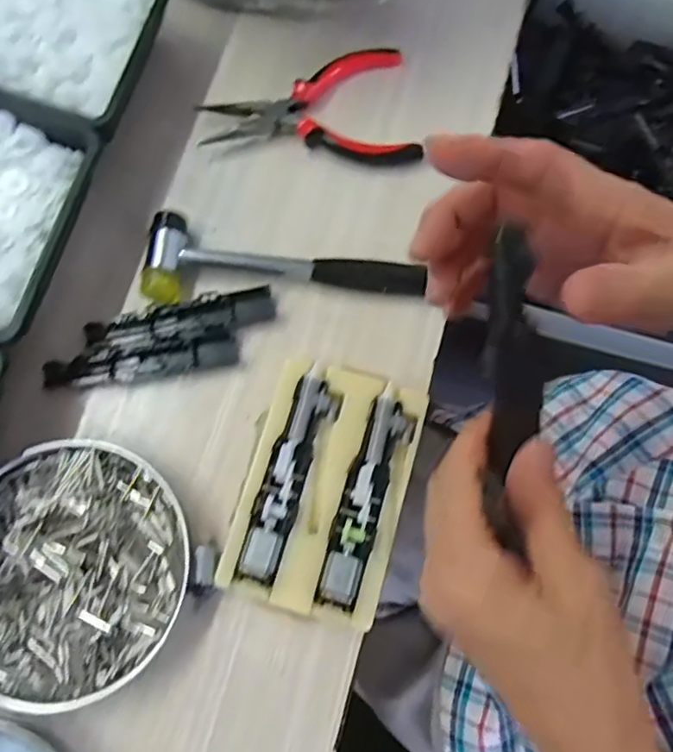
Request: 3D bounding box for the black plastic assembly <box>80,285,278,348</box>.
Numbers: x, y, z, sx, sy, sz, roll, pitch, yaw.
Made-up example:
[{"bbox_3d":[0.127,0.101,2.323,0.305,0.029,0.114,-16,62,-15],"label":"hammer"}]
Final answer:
[{"bbox_3d":[-0.100,-0.036,0.377,0.117,0.011,0.024,-12,74,-5],"label":"black plastic assembly"}]

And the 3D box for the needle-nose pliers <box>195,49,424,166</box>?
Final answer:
[{"bbox_3d":[-0.019,-0.184,0.411,0.144,0.013,0.090,-11,74,-4],"label":"needle-nose pliers"}]

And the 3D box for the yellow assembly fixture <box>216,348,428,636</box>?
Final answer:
[{"bbox_3d":[-0.006,0.063,0.340,0.088,0.027,0.137,15,74,3],"label":"yellow assembly fixture"}]

